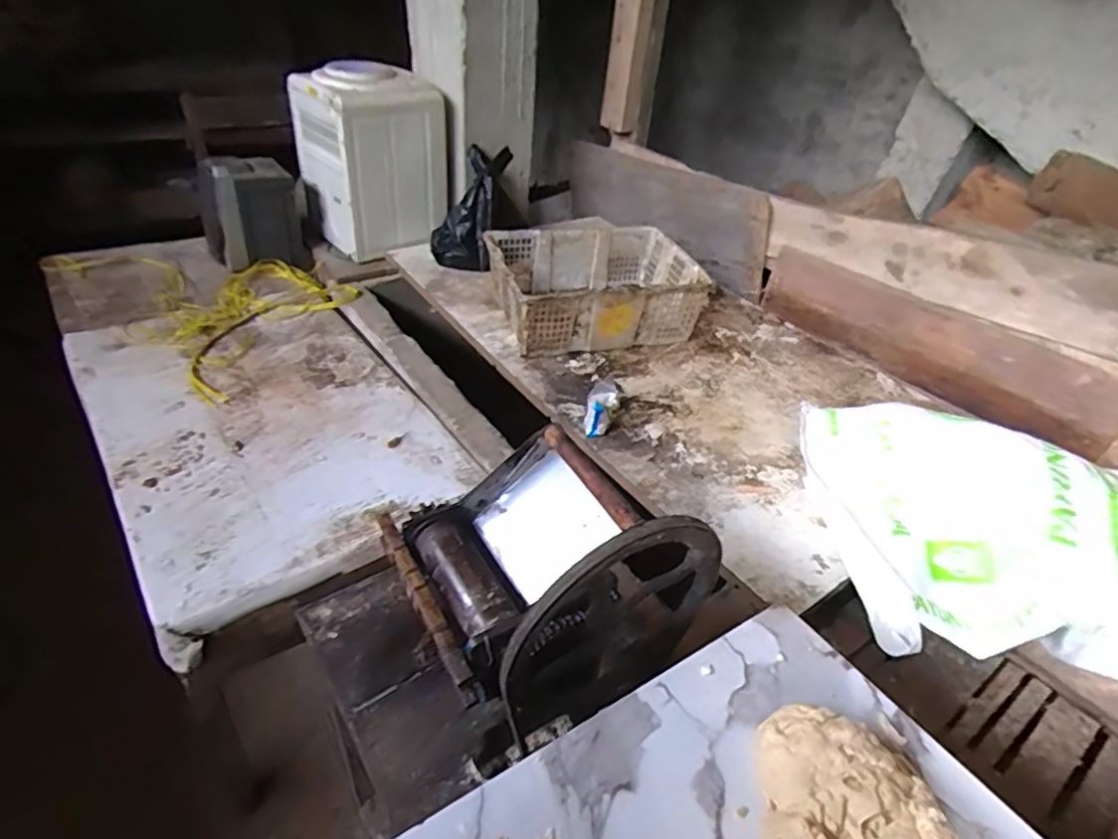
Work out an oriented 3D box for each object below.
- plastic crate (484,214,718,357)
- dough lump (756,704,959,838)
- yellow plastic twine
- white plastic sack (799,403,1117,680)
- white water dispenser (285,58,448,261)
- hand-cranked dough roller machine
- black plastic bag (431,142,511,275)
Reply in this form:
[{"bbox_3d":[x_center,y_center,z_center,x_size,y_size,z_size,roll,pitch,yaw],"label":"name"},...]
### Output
[{"bbox_3d":[0.081,-0.320,1.518,0.475,0.163,0.334,-8,40,-18],"label":"plastic crate"},{"bbox_3d":[0.222,0.294,0.463,0.132,0.073,0.137,4,38,-3],"label":"dough lump"},{"bbox_3d":[-0.834,-0.310,1.541,0.763,0.035,0.480,29,43,26],"label":"yellow plastic twine"},{"bbox_3d":[0.704,0.195,0.911,0.650,0.209,0.419,14,38,9],"label":"white plastic sack"},{"bbox_3d":[-0.511,-0.716,1.698,0.305,0.407,0.291,-25,48,-34],"label":"white water dispenser"},{"bbox_3d":[-0.019,0.157,0.683,0.286,0.258,0.255,-21,45,-30],"label":"hand-cranked dough roller machine"},{"bbox_3d":[-0.237,-0.583,1.670,0.178,0.348,0.108,16,-5,13],"label":"black plastic bag"}]

